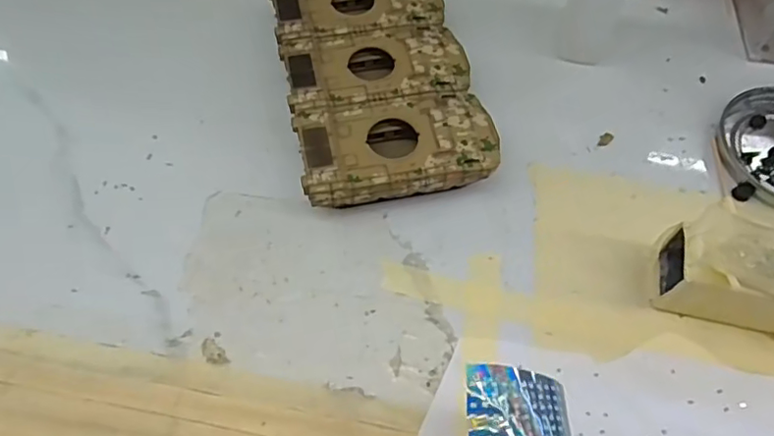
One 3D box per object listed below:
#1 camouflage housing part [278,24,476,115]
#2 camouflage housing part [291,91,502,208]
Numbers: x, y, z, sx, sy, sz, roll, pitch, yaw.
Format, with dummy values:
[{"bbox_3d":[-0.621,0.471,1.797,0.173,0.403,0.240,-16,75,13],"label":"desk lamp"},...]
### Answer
[{"bbox_3d":[-0.005,-0.075,0.313,0.095,0.027,0.053,-10,61,-7],"label":"camouflage housing part"},{"bbox_3d":[0.006,-0.032,0.288,0.095,0.026,0.051,-11,61,-8],"label":"camouflage housing part"}]

